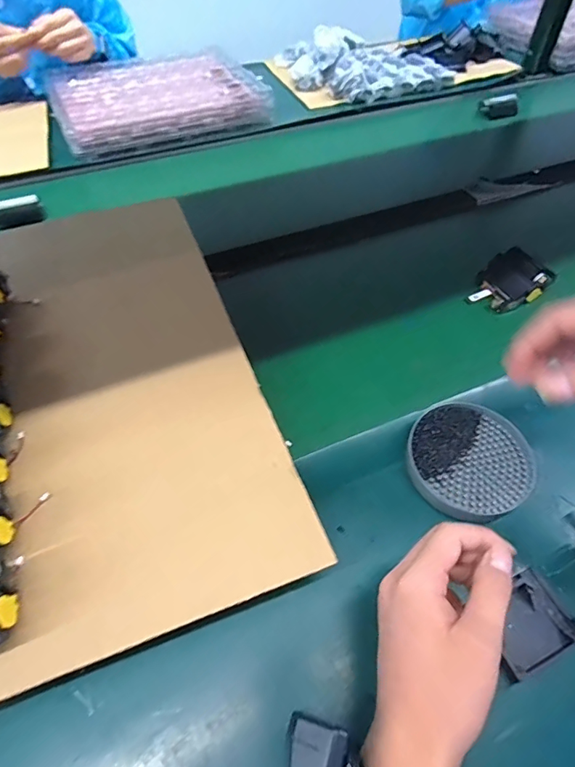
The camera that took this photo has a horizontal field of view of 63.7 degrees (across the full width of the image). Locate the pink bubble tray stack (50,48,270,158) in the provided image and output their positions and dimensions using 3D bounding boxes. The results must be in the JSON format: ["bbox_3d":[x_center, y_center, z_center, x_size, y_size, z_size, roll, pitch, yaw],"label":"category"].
[{"bbox_3d":[-0.252,-0.552,0.904,0.383,0.062,0.306,-19,56,-15],"label":"pink bubble tray stack"}]

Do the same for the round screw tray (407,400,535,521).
[{"bbox_3d":[0.173,0.072,0.446,0.116,0.020,0.111,1,53,-1],"label":"round screw tray"}]

